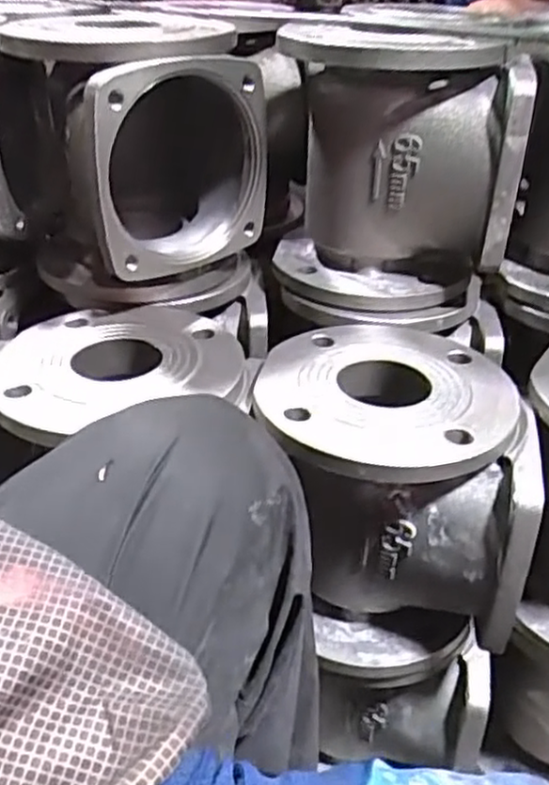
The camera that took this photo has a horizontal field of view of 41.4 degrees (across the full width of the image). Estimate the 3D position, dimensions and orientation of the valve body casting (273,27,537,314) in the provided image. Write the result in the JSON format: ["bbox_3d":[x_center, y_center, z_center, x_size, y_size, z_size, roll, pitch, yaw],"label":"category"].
[{"bbox_3d":[0.090,-0.172,0.578,0.160,0.196,0.161,-4,33,-6],"label":"valve body casting"}]

